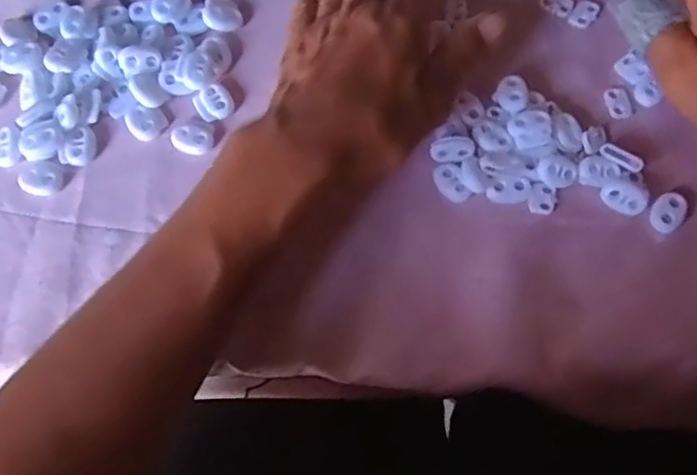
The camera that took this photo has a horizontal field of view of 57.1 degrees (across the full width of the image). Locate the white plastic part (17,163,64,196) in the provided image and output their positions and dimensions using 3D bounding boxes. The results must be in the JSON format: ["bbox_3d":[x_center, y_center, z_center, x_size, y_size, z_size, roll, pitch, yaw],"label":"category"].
[{"bbox_3d":[-0.160,-0.031,0.333,0.021,0.006,0.017,2,71,2],"label":"white plastic part"}]

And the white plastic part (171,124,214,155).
[{"bbox_3d":[-0.083,-0.053,0.339,0.022,0.004,0.016,9,72,5],"label":"white plastic part"}]

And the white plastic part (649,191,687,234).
[{"bbox_3d":[0.161,-0.014,0.320,0.015,0.004,0.023,27,74,10],"label":"white plastic part"}]

